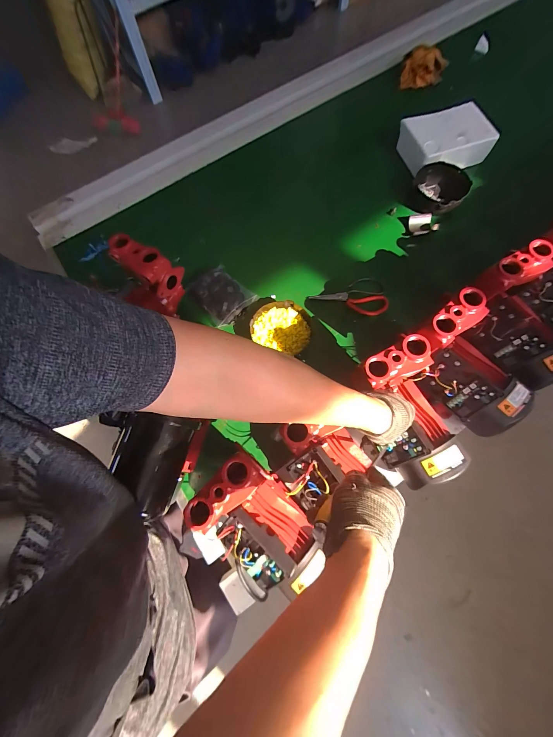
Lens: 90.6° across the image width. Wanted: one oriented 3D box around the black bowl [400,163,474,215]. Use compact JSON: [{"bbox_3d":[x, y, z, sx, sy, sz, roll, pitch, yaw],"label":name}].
[{"bbox_3d":[0.436,-0.480,0.745,0.141,0.051,0.143,38,77,13],"label":"black bowl"}]

